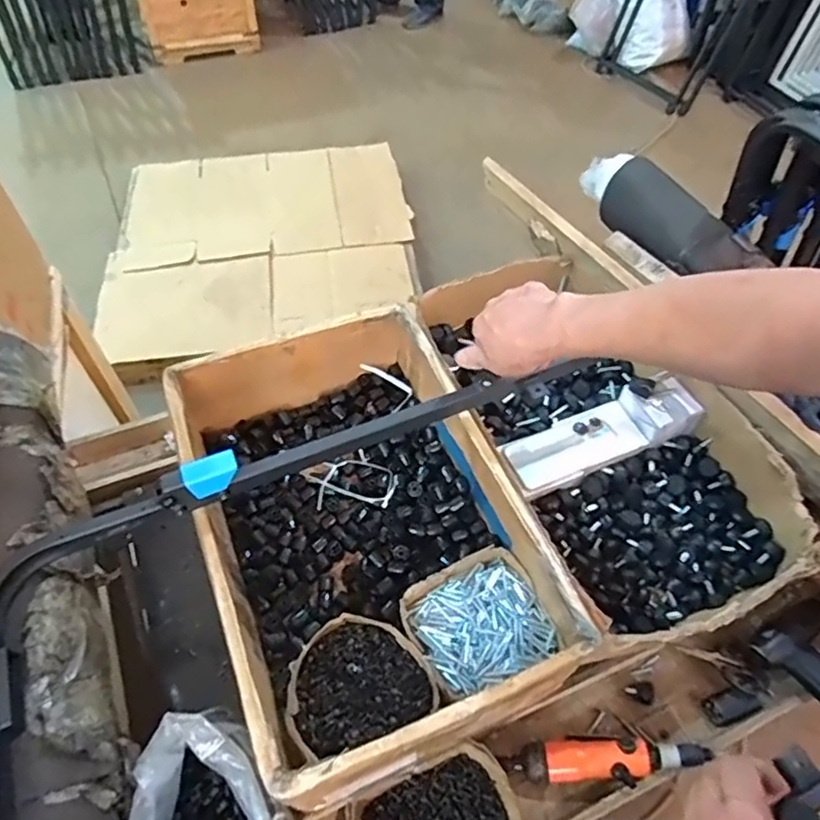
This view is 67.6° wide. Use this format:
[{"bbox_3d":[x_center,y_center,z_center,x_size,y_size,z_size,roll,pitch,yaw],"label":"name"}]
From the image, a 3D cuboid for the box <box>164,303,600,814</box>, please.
[{"bbox_3d":[-0.063,0.137,0.758,0.334,0.165,0.512,-18,57,-13],"label":"box"}]

